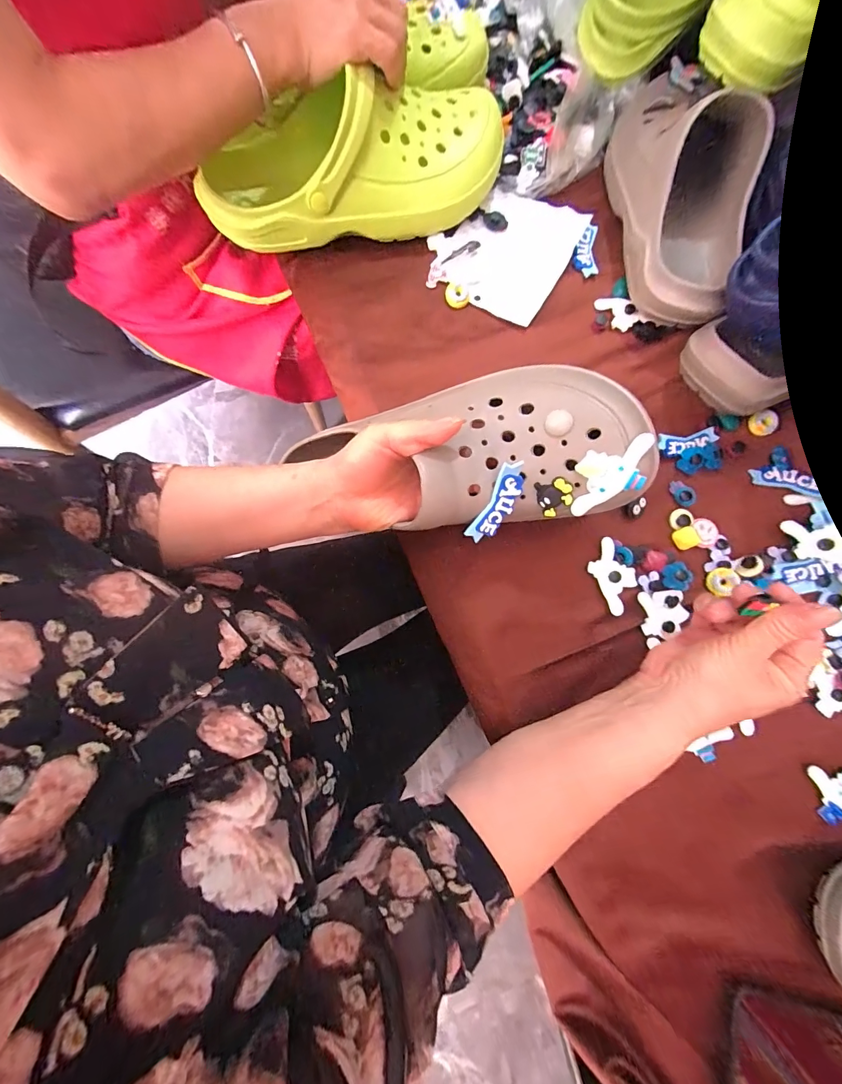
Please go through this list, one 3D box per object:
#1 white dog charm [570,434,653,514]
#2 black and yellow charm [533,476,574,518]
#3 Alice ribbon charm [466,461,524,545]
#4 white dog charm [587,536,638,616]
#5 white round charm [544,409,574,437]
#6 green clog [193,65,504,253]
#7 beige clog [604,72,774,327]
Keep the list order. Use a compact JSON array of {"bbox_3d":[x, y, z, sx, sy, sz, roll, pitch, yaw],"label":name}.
[{"bbox_3d":[0.123,-0.045,0.259,0.060,0.005,0.035,-28,90,27],"label":"white dog charm"},{"bbox_3d":[0.093,-0.033,0.276,0.024,0.011,0.024,-23,104,19],"label":"black and yellow charm"},{"bbox_3d":[0.053,-0.026,0.271,0.022,0.004,0.061,18,117,-16],"label":"Alice ribbon charm"},{"bbox_3d":[0.166,0.028,0.341,0.034,0.008,0.059,-24,80,-8],"label":"white dog charm"},{"bbox_3d":[0.094,-0.081,0.269,0.018,0.007,0.018,-1,84,13],"label":"white round charm"},{"bbox_3d":[-0.061,-0.353,0.370,0.280,0.090,0.101,-11,79,-6],"label":"green clog"},{"bbox_3d":[0.251,-0.333,0.370,0.108,0.092,0.268,-3,78,-4],"label":"beige clog"}]

